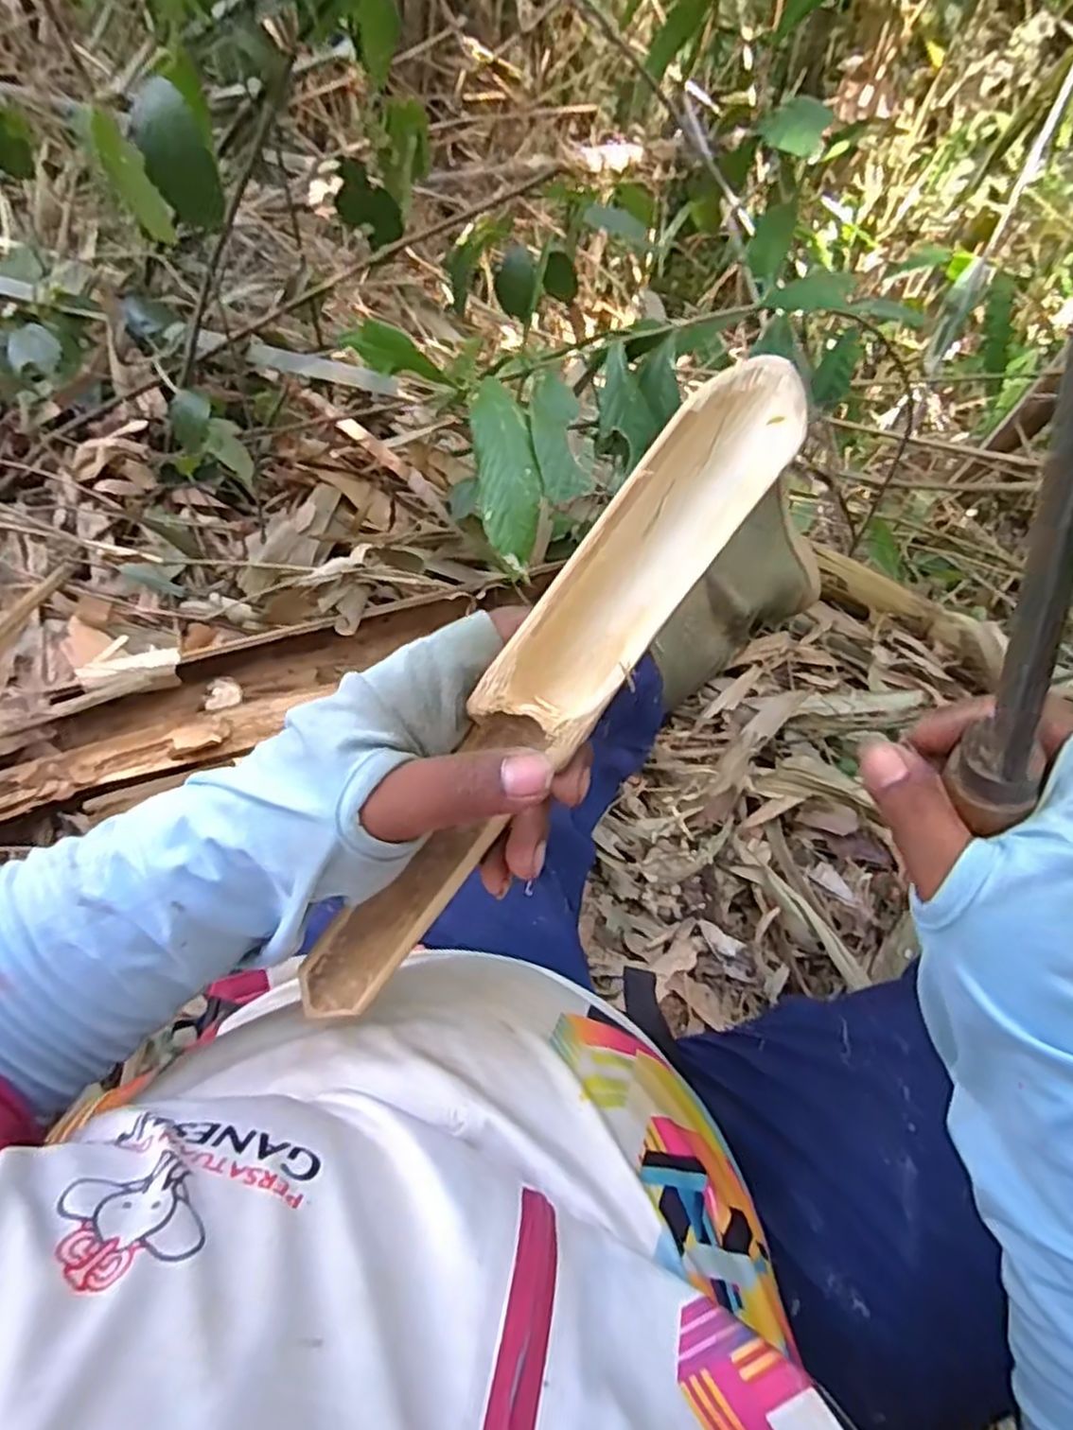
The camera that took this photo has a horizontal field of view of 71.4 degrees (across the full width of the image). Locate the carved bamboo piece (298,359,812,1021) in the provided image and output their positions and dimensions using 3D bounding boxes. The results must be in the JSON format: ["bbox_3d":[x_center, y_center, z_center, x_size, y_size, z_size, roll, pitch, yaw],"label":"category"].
[{"bbox_3d":[-0.004,0.005,0.273,0.037,0.024,0.293,39,104,11],"label":"carved bamboo piece"}]

